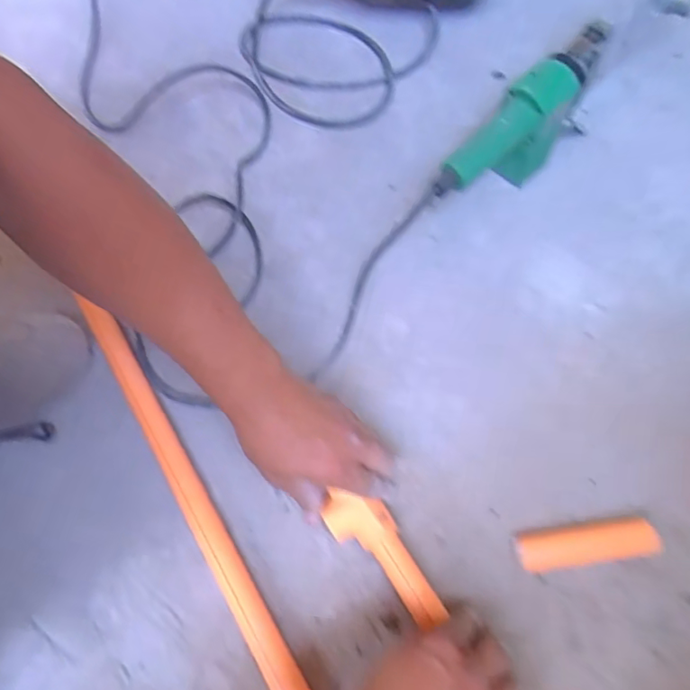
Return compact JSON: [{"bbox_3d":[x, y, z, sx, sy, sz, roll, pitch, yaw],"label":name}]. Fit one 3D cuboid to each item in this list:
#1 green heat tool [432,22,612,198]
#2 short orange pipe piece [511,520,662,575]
[{"bbox_3d":[0.174,-0.213,0.549,0.207,0.128,0.053,-40,70,-13],"label":"green heat tool"},{"bbox_3d":[0.199,0.165,0.437,0.107,0.024,0.031,-8,67,0],"label":"short orange pipe piece"}]

